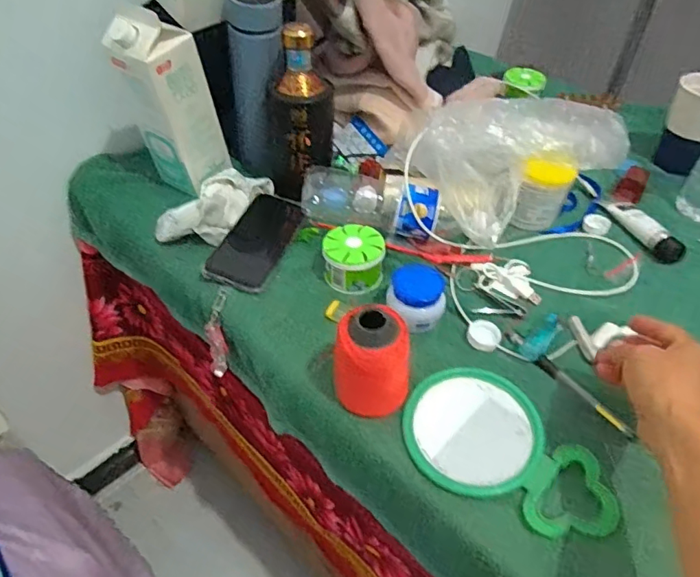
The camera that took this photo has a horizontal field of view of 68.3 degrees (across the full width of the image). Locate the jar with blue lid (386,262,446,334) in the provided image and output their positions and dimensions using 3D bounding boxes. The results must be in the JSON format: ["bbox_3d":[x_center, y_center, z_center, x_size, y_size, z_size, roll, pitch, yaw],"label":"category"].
[{"bbox_3d":[0.068,0.010,0.527,0.058,0.049,0.052,18,47,15],"label":"jar with blue lid"}]

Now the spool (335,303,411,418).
[{"bbox_3d":[0.021,0.065,0.440,0.064,0.087,0.051,5,45,3],"label":"spool"}]

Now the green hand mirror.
[{"bbox_3d":[0.129,0.137,0.431,0.175,0.018,0.107,34,53,28],"label":"green hand mirror"}]

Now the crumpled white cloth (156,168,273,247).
[{"bbox_3d":[-0.169,-0.111,0.640,0.080,0.046,0.143,20,48,17],"label":"crumpled white cloth"}]

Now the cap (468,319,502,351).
[{"bbox_3d":[0.135,0.047,0.517,0.032,0.012,0.030,1,45,-1],"label":"cap"}]

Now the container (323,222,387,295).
[{"bbox_3d":[0.004,-0.034,0.576,0.064,0.047,0.069,2,45,0],"label":"container"}]

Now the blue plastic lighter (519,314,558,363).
[{"bbox_3d":[0.192,0.048,0.518,0.023,0.019,0.083,27,35,22],"label":"blue plastic lighter"}]

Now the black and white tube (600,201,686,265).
[{"bbox_3d":[0.362,-0.076,0.639,0.033,0.022,0.118,-8,46,-10],"label":"black and white tube"}]

